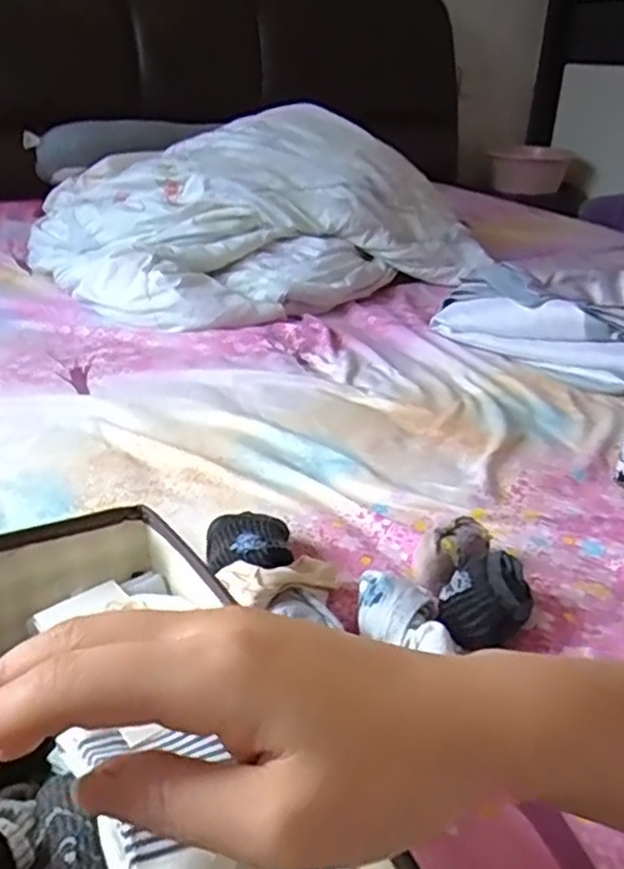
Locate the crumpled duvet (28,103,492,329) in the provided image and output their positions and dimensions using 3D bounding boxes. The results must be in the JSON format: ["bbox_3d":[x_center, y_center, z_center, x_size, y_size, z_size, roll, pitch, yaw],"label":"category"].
[{"bbox_3d":[-0.091,-0.450,1.345,0.806,0.246,0.610,-19,35,-31],"label":"crumpled duvet"}]

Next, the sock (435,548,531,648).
[{"bbox_3d":[0.128,0.126,0.512,0.055,0.049,0.080,19,34,29],"label":"sock"}]

